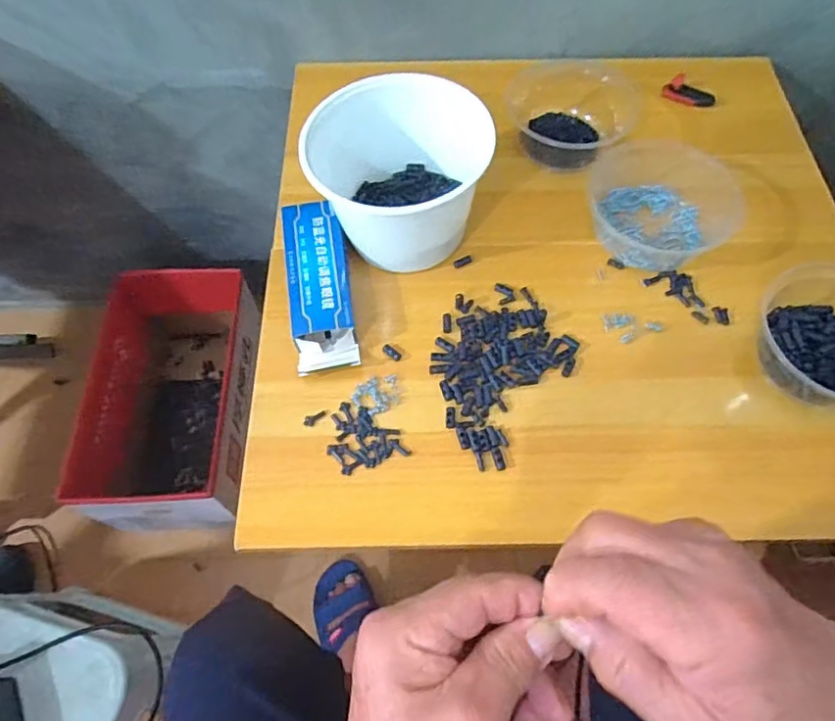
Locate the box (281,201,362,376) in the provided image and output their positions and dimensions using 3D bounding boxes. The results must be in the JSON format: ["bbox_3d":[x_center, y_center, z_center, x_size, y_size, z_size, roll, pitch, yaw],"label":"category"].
[{"bbox_3d":[-0.094,-0.076,0.552,0.057,0.030,0.176,-9,62,-5],"label":"box"}]

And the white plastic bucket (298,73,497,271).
[{"bbox_3d":[-0.014,-0.172,0.554,0.156,0.123,0.138,10,62,5],"label":"white plastic bucket"}]

